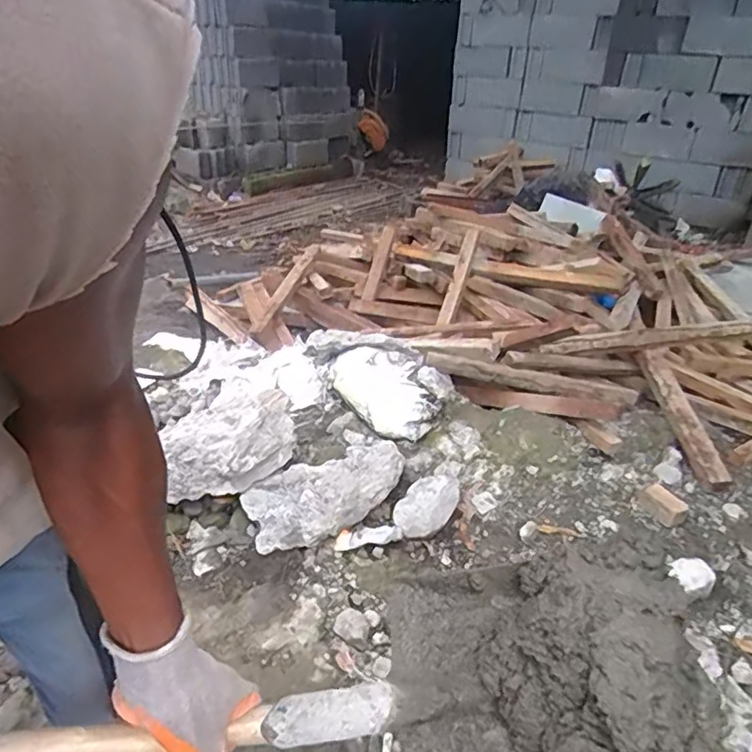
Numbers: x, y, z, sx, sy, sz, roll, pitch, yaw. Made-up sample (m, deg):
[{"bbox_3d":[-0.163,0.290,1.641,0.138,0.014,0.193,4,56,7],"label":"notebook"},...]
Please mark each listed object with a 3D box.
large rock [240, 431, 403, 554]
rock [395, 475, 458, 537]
[{"bbox_3d":[-0.112,0.262,1.311,0.397,0.071,0.203,-25,43,-36],"label":"large rock"},{"bbox_3d":[0.119,0.284,1.277,0.103,0.095,0.184,26,40,30],"label":"rock"}]

